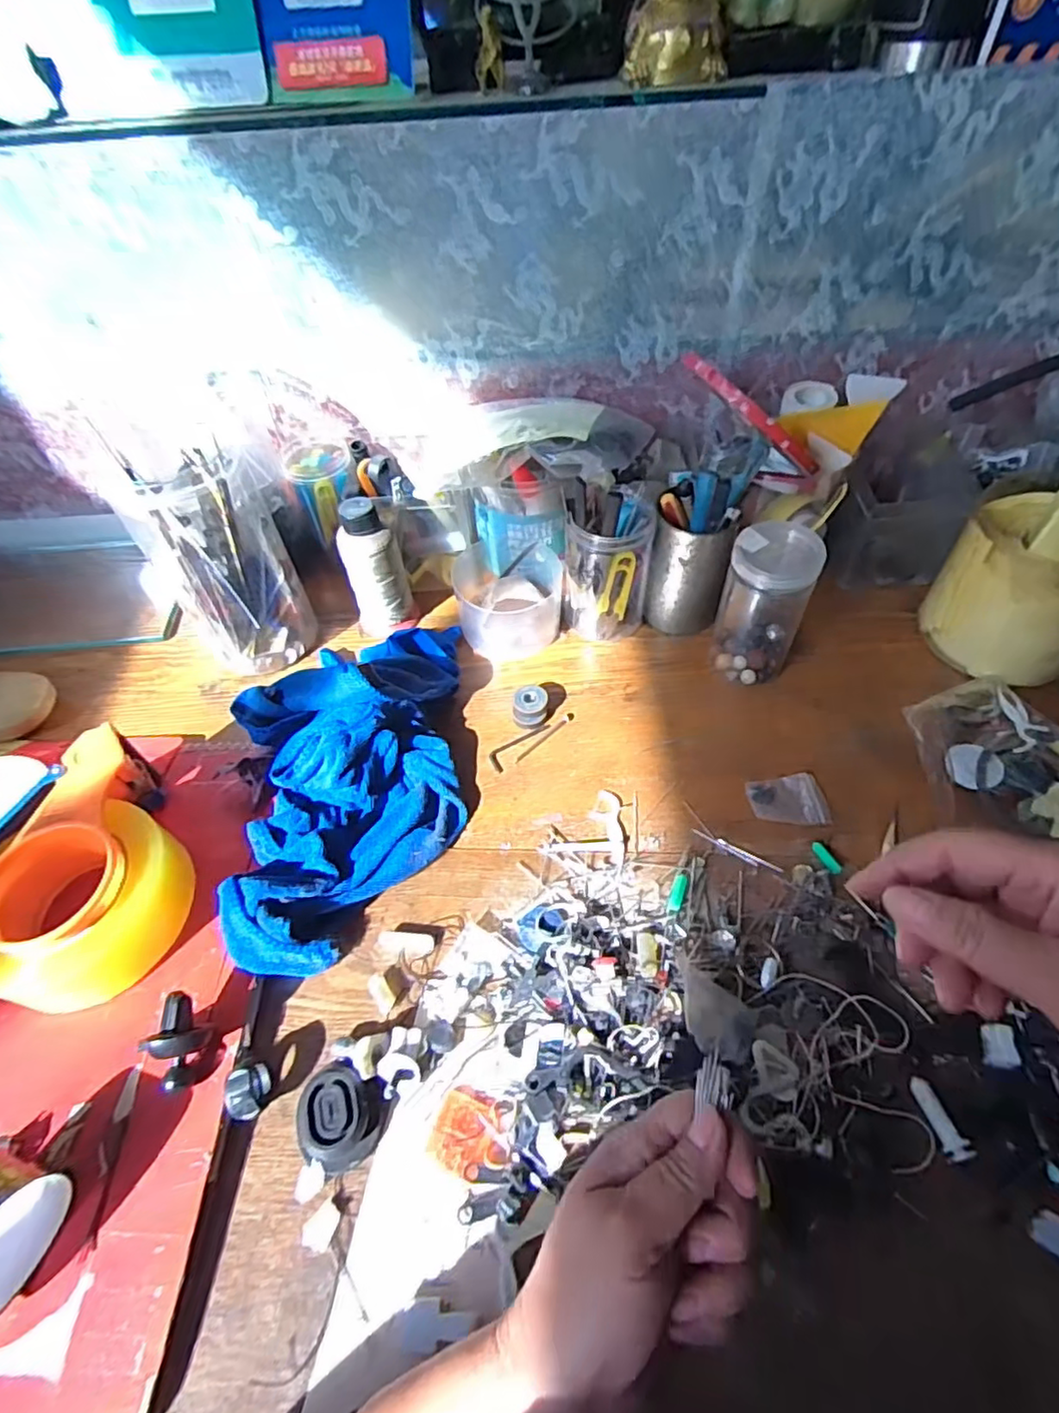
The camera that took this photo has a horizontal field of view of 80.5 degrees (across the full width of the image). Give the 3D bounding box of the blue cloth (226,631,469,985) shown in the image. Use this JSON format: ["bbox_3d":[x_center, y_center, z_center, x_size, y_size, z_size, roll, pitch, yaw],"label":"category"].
[{"bbox_3d":[-0.129,0.034,0.462,0.152,0.072,0.289,-7,51,-2],"label":"blue cloth"}]

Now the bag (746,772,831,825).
[{"bbox_3d":[0.190,0.069,0.461,0.052,0.006,0.039,-5,51,-1],"label":"bag"}]

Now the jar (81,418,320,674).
[{"bbox_3d":[-0.258,-0.134,0.532,0.097,0.176,0.125,-22,53,-15],"label":"jar"}]

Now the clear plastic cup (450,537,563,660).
[{"bbox_3d":[-0.019,-0.105,0.576,0.095,0.061,0.113,-3,51,1],"label":"clear plastic cup"}]

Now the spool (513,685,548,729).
[{"bbox_3d":[0.001,-0.001,0.516,0.027,0.018,0.033,1,51,4],"label":"spool"}]

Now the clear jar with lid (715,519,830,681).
[{"bbox_3d":[0.187,-0.078,0.501,0.062,0.121,0.054,22,55,19],"label":"clear jar with lid"}]

